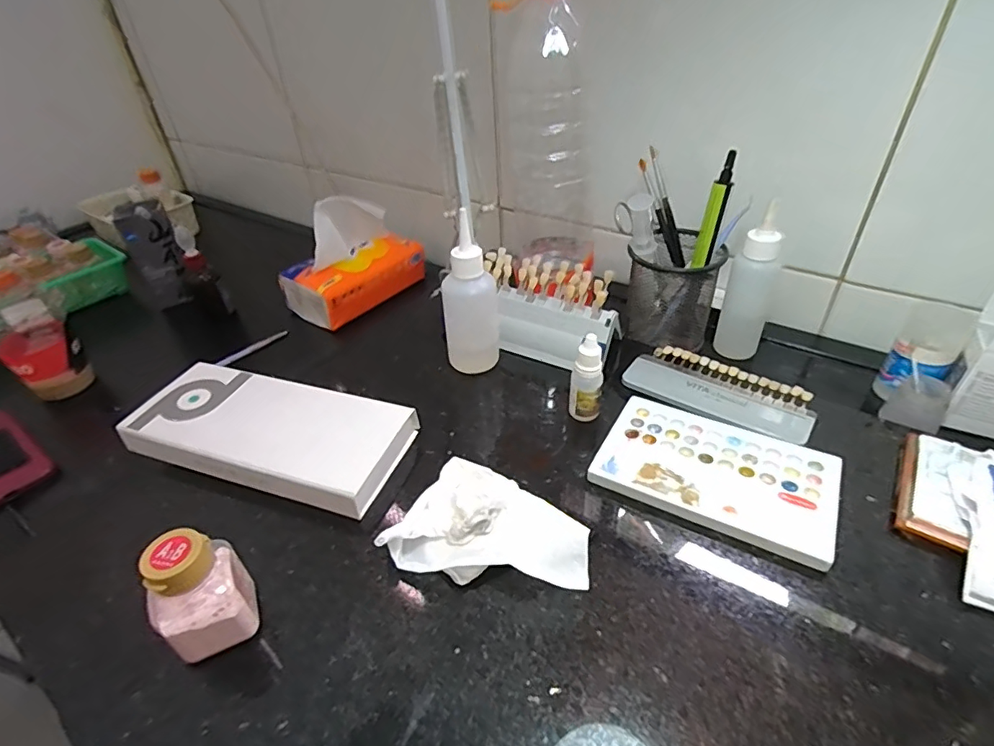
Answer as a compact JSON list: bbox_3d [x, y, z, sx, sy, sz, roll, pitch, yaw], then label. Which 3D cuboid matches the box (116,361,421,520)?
[{"bbox_3d":[-0.180,0.046,0.411,0.217,0.032,0.097,9,42,17],"label":"box"}]

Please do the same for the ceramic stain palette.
[{"bbox_3d":[0.154,0.068,0.369,0.151,0.010,0.097,19,44,25],"label":"ceramic stain palette"}]

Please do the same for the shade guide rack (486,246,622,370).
[{"bbox_3d":[0.043,-0.057,0.486,0.133,0.070,0.065,19,44,24],"label":"shade guide rack"}]

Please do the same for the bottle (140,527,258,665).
[{"bbox_3d":[-0.161,0.120,0.284,0.041,0.076,0.037,-21,43,-22],"label":"bottle"}]

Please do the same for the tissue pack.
[{"bbox_3d":[-0.197,-0.162,0.703,0.092,0.127,0.176,25,47,30],"label":"tissue pack"}]

